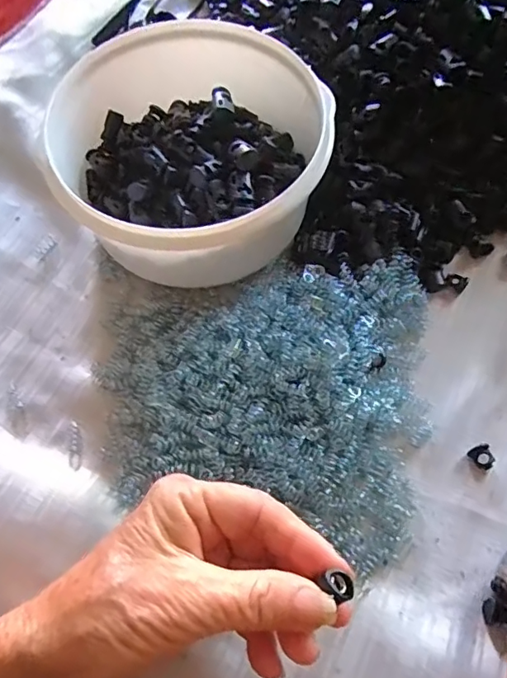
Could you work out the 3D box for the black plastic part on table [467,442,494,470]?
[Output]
[{"bbox_3d":[0.132,0.068,0.291,0.013,0.005,0.014,0,66,0],"label":"black plastic part on table"}]

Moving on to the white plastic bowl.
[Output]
[{"bbox_3d":[-0.034,-0.112,0.317,0.154,0.098,0.169,1,65,-2],"label":"white plastic bowl"}]

